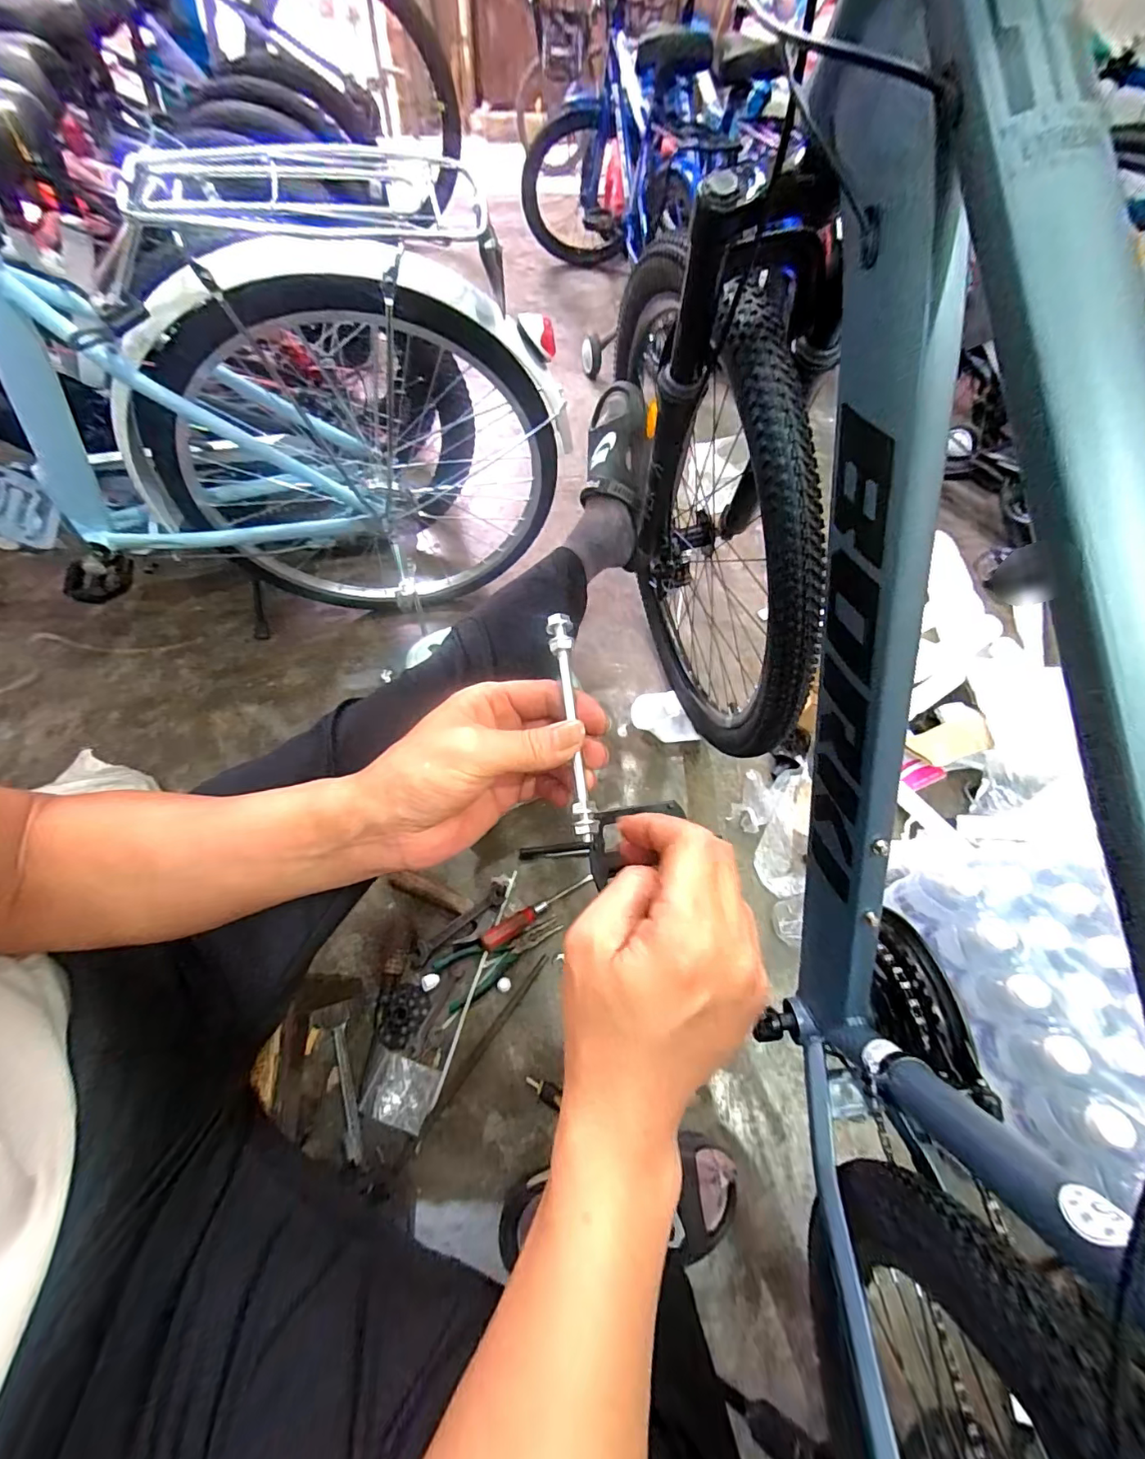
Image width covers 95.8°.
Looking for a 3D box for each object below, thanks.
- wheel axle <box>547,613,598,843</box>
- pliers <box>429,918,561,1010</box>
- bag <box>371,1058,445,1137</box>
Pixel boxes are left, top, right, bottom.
[{"bbox_3d":[0.000,-0.003,0.291,0.014,0.015,0.129,-6,76,-6],"label":"wheel axle"},{"bbox_3d":[-0.104,0.320,0.743,0.180,0.016,0.069,-26,64,-17],"label":"pliers"},{"bbox_3d":[-0.211,0.465,0.657,0.066,0.009,0.069,15,60,6],"label":"bag"}]

